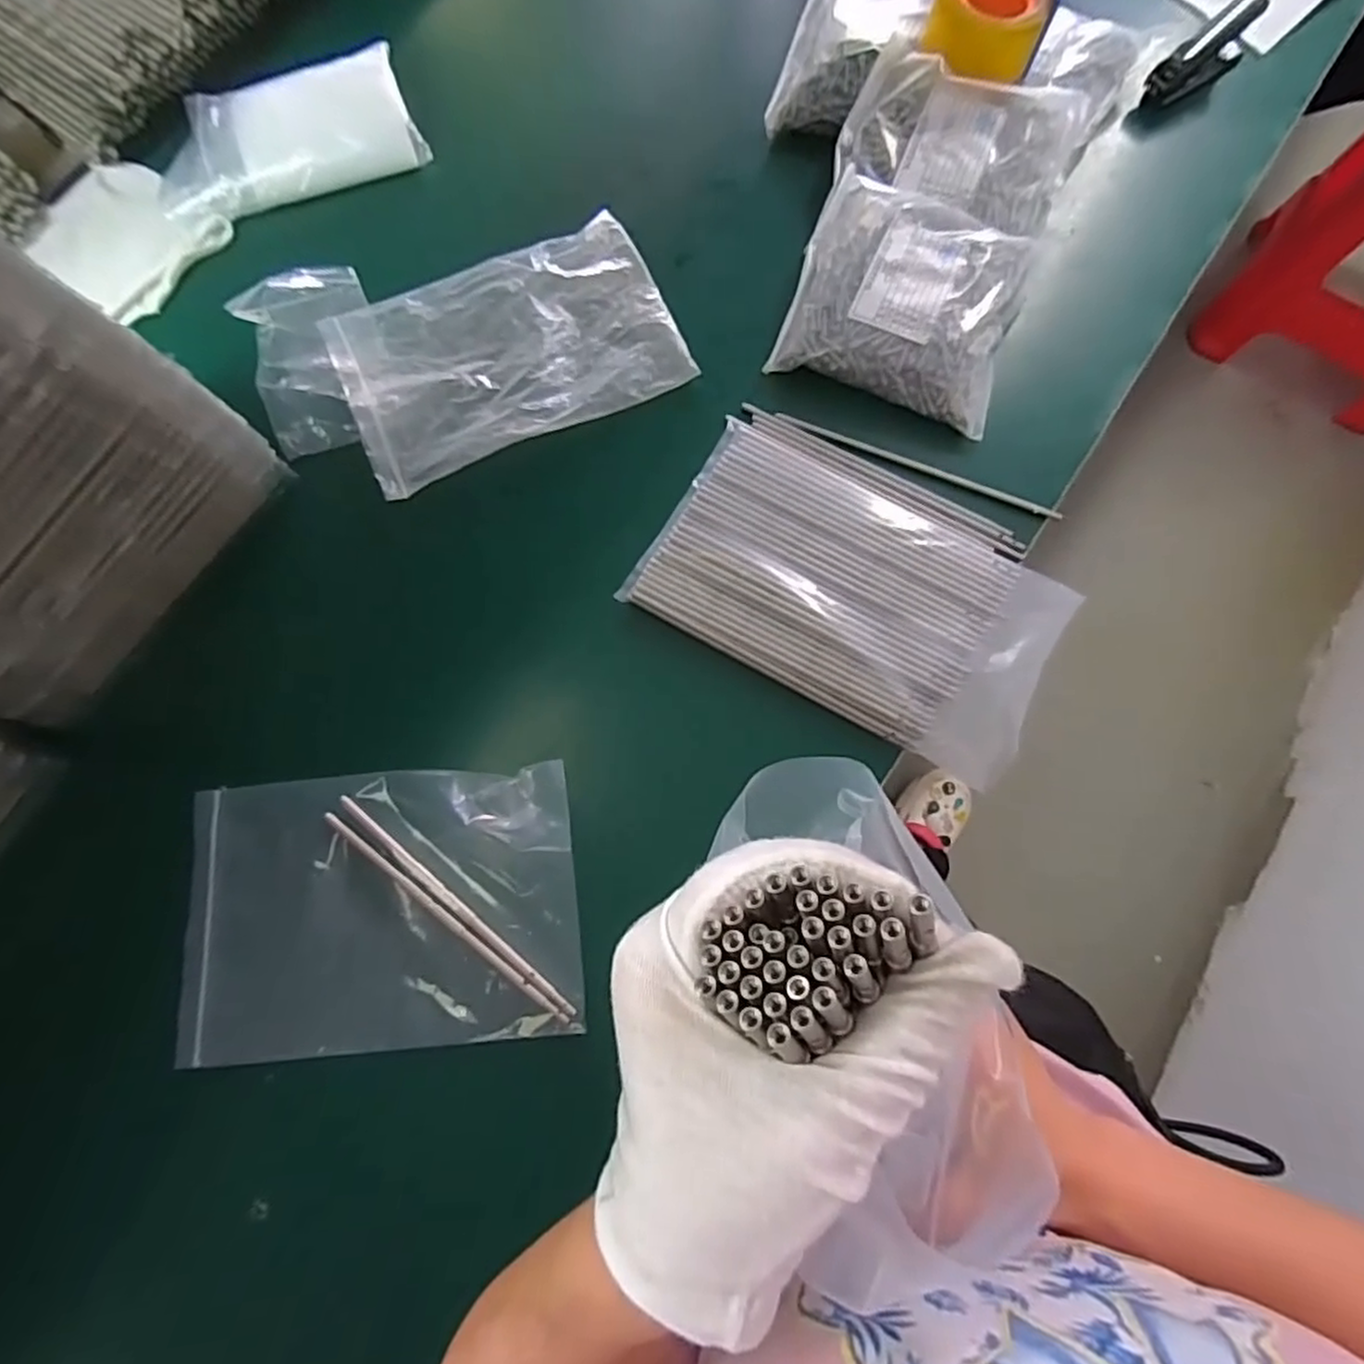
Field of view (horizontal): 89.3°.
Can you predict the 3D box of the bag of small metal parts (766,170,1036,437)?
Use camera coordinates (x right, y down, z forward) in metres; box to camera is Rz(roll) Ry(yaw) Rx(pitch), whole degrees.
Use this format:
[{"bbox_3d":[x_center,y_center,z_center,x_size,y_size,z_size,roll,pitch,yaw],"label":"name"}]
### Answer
[{"bbox_3d":[0.196,-0.331,0.599,0.186,0.051,0.176,20,78,6],"label":"bag of small metal parts"}]

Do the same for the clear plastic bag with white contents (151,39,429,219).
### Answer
[{"bbox_3d":[-0.385,-0.534,0.676,0.239,0.023,0.115,-19,99,-6],"label":"clear plastic bag with white contents"}]

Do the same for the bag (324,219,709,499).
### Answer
[{"bbox_3d":[-0.159,-0.306,0.628,0.292,0.025,0.191,-23,81,-4],"label":"bag"}]

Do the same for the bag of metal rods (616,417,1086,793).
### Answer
[{"bbox_3d":[0.138,-0.076,0.559,0.322,0.026,0.184,29,79,8],"label":"bag of metal rods"}]

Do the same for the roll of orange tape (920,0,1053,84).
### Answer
[{"bbox_3d":[0.270,-0.590,0.612,0.095,0.059,0.107,16,78,5],"label":"roll of orange tape"}]

